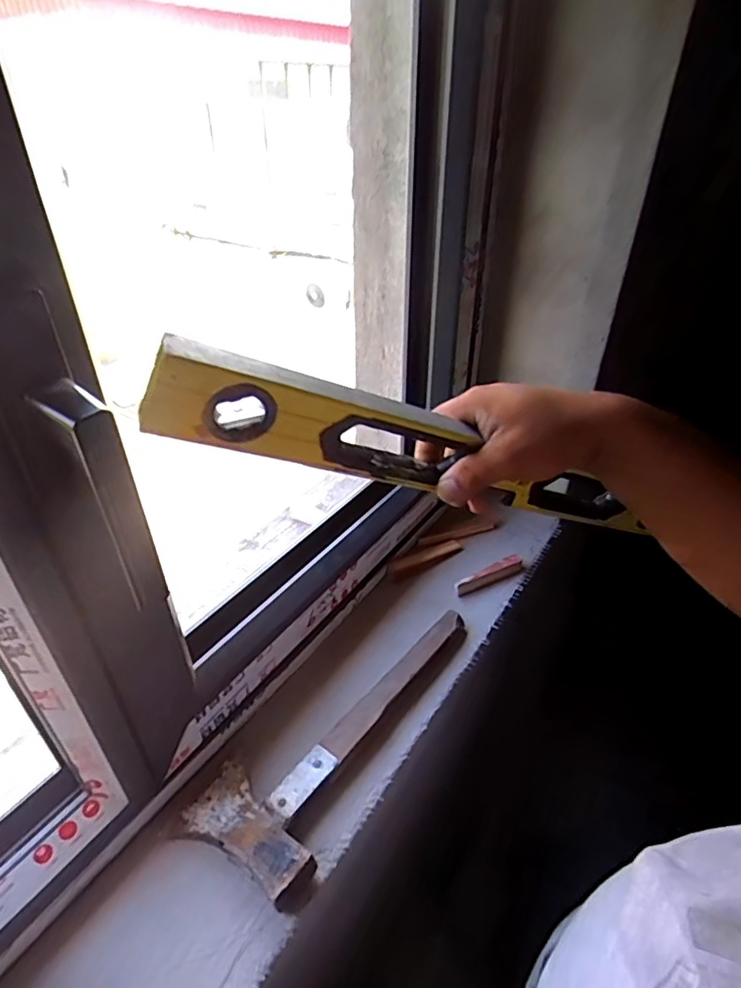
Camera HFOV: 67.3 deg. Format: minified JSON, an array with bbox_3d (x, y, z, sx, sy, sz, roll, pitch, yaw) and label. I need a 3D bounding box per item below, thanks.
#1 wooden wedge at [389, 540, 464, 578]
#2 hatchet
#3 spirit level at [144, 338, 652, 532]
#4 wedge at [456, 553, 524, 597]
[{"bbox_3d":[0.075,0.086,0.770,0.124,0.020,0.023,-21,42,-27],"label":"wooden wedge"},{"bbox_3d":[-0.028,0.220,0.573,0.124,0.033,0.340,21,41,25],"label":"hatchet"},{"bbox_3d":[0.068,-0.022,0.449,0.476,0.066,0.022,13,26,-35],"label":"spirit level"},{"bbox_3d":[0.157,0.110,0.735,0.104,0.023,0.020,-19,41,-25],"label":"wedge"}]

